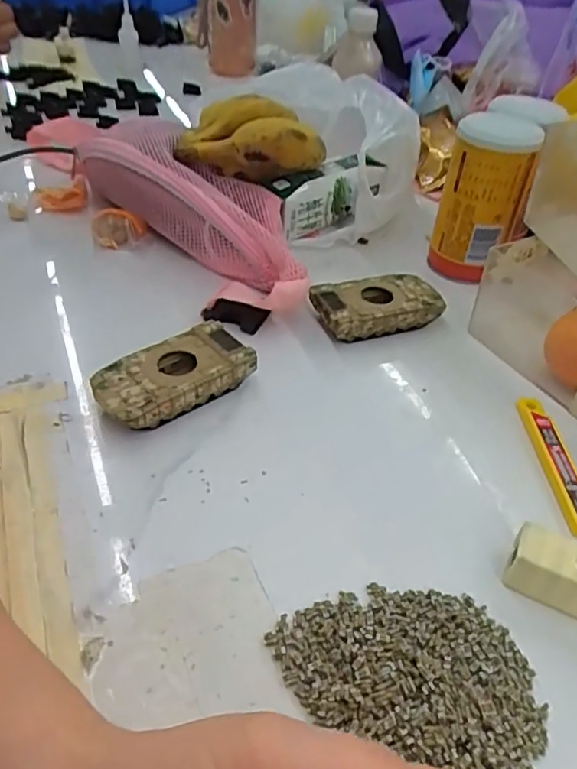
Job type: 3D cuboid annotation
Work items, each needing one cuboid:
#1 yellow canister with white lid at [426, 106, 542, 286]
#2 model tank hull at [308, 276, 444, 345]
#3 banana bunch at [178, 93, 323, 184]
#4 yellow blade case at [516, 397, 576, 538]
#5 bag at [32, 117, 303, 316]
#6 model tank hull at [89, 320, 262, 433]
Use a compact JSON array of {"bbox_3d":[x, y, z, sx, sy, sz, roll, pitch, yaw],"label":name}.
[{"bbox_3d":[0.156,-0.152,0.491,0.066,0.119,0.054,16,42,13],"label":"yellow canister with white lid"},{"bbox_3d":[0.068,-0.059,0.453,0.095,0.025,0.046,-11,43,-16],"label":"model tank hull"},{"bbox_3d":[-0.031,-0.203,0.512,0.121,0.078,0.050,3,41,-3],"label":"banana bunch"},{"bbox_3d":[0.158,0.043,0.355,0.019,0.007,0.106,2,41,-2],"label":"yellow blade case"},{"bbox_3d":[-0.119,-0.183,0.540,0.101,0.081,0.391,-29,50,-32],"label":"bag"},{"bbox_3d":[-0.072,-0.004,0.378,0.095,0.028,0.048,-28,50,-31],"label":"model tank hull"}]

